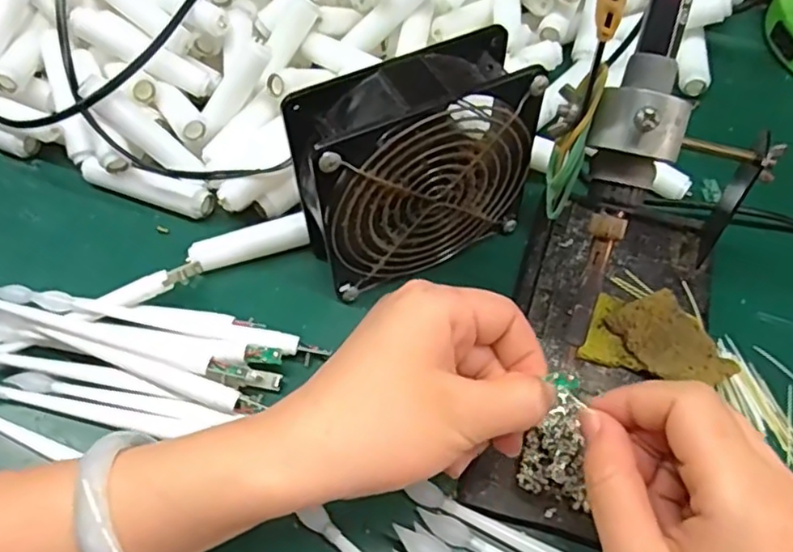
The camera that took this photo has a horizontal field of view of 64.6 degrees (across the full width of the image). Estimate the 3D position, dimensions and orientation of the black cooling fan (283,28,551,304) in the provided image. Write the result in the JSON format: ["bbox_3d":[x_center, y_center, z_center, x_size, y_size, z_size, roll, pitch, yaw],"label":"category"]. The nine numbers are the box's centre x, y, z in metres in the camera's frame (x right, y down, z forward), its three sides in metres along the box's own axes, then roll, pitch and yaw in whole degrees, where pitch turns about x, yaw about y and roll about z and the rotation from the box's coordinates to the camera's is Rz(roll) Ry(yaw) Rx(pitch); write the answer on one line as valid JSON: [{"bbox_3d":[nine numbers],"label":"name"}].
[{"bbox_3d":[0.008,-0.054,0.331,0.129,0.111,0.048,-23,58,-14],"label":"black cooling fan"}]

